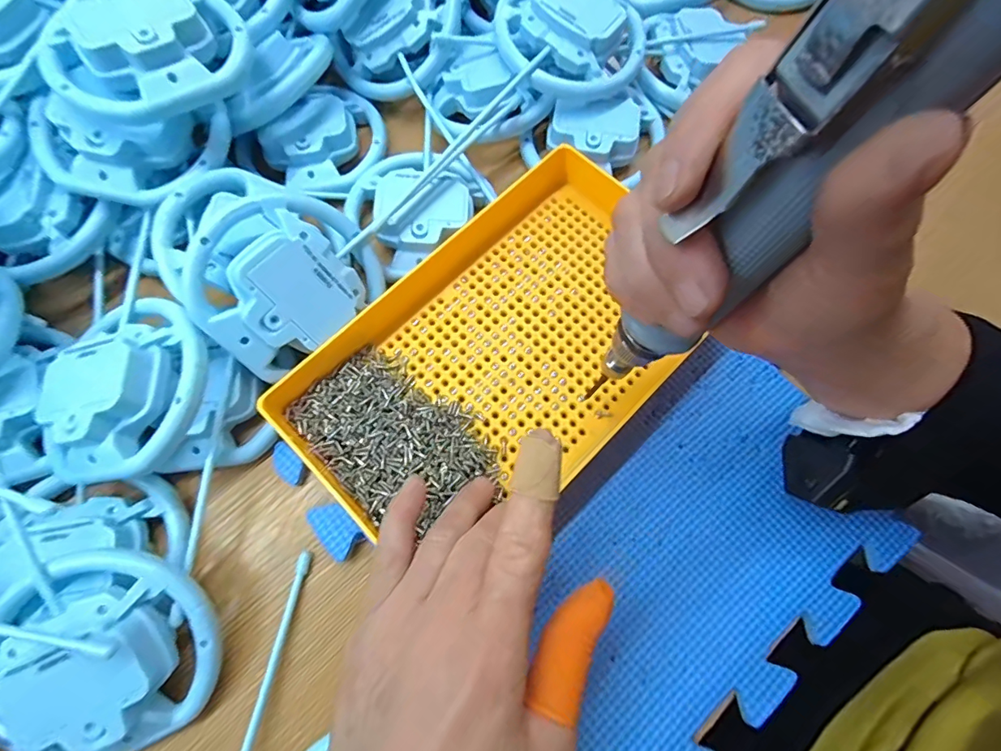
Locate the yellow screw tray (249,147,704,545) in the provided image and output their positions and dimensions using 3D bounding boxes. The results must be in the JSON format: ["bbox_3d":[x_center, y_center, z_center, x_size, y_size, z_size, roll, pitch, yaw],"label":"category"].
[{"bbox_3d":[0.002,-0.017,0.275,0.238,0.028,0.156,-43,78,-14],"label":"yellow screw tray"}]

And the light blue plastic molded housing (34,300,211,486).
[{"bbox_3d":[-0.194,0.003,0.243,0.079,0.026,0.096,3,72,-1],"label":"light blue plastic molded housing"}]

